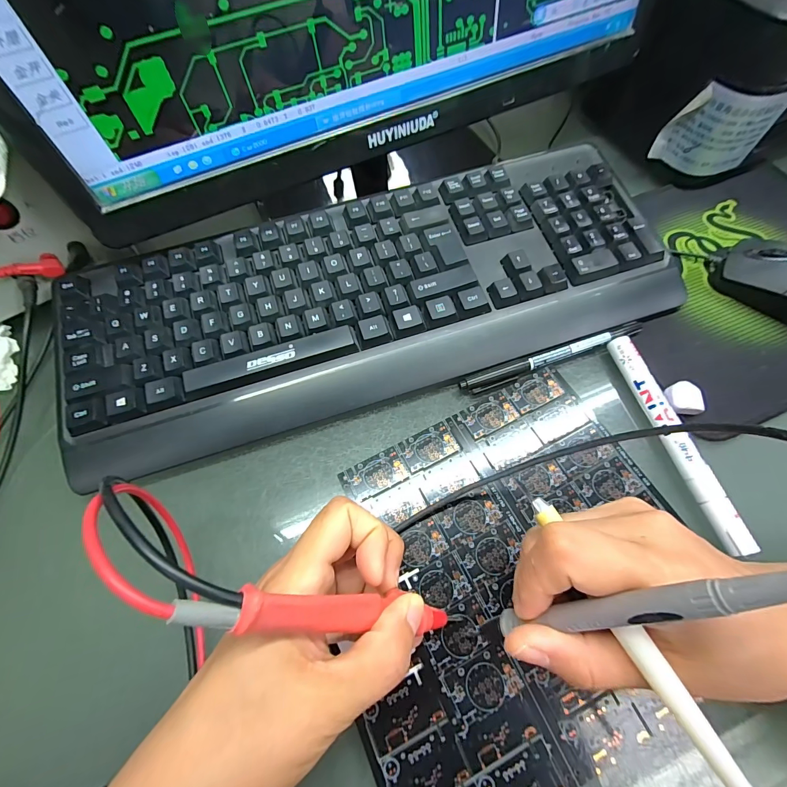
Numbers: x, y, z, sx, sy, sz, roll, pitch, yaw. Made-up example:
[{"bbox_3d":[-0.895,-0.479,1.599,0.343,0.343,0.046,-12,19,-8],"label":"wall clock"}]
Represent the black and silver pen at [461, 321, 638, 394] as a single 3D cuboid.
[{"bbox_3d":[0.114,-0.026,0.263,0.140,0.009,0.010,-18,65,-7],"label":"black and silver pen"}]

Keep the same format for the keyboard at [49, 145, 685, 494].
[{"bbox_3d":[-0.015,-0.074,0.273,0.424,0.043,0.153,-17,65,-6],"label":"keyboard"}]

